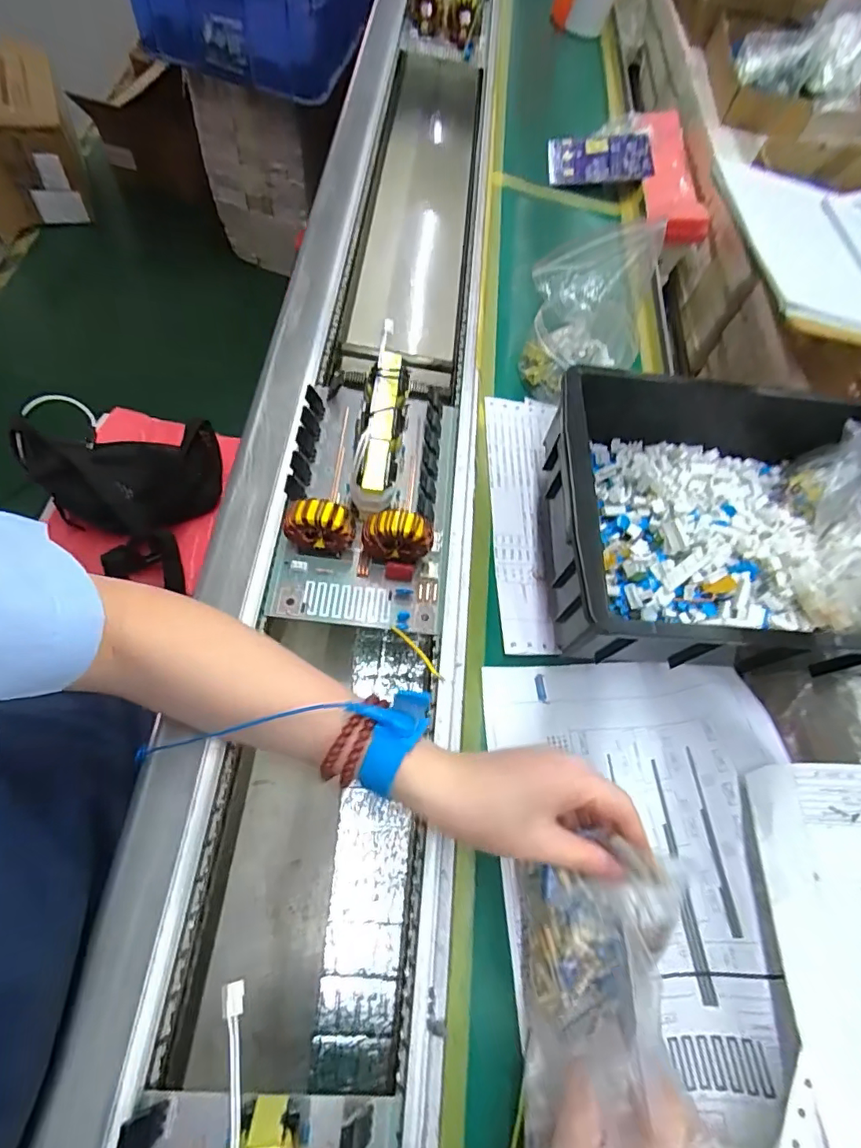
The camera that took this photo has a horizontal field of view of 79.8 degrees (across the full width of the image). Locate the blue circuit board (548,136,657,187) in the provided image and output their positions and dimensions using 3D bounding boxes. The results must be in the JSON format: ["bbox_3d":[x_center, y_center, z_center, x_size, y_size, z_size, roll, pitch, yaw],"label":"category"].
[{"bbox_3d":[0.216,-0.529,0.657,0.125,0.016,0.081,-1,76,7],"label":"blue circuit board"}]

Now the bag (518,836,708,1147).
[{"bbox_3d":[0.089,0.210,0.261,0.079,0.037,0.126,2,70,1],"label":"bag"}]

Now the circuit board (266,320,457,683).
[{"bbox_3d":[-0.051,-0.074,0.406,0.132,0.050,0.224,3,70,2],"label":"circuit board"}]

